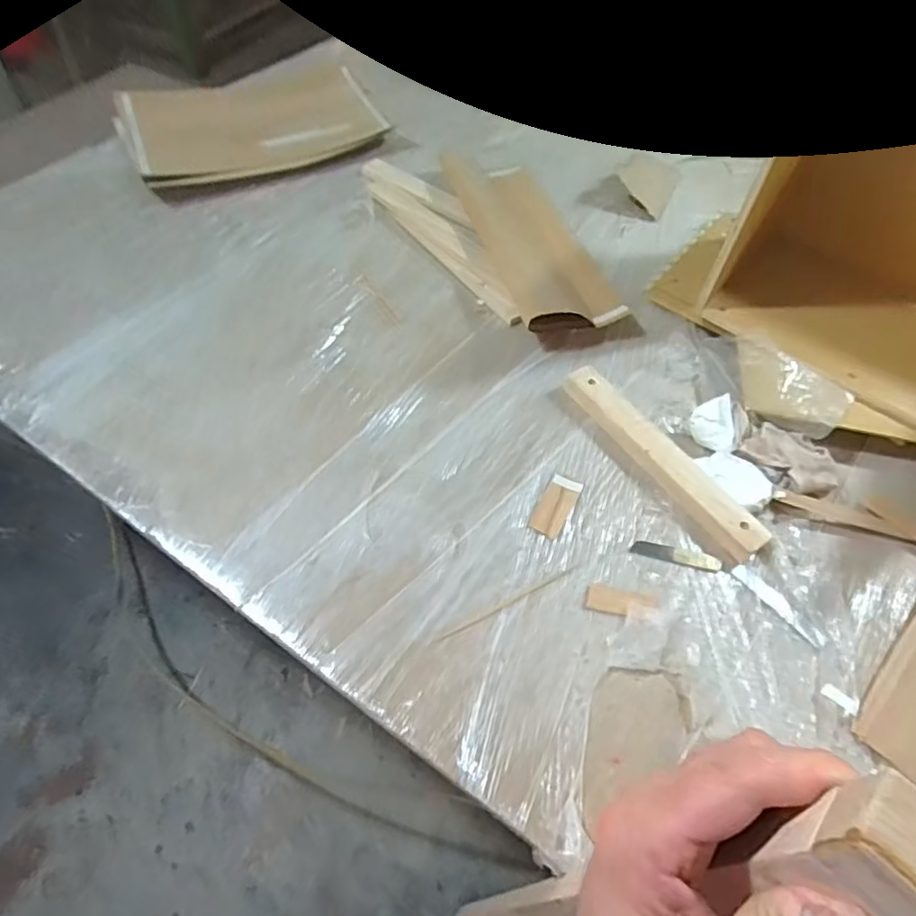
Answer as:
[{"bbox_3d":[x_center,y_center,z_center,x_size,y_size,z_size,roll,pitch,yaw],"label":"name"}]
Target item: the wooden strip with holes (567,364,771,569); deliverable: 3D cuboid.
[{"bbox_3d":[0.232,0.000,0.705,0.047,0.027,0.286,-28,60,-22],"label":"wooden strip with holes"}]

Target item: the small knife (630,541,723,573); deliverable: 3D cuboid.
[{"bbox_3d":[0.230,0.102,0.636,0.091,0.004,0.020,14,54,7],"label":"small knife"}]

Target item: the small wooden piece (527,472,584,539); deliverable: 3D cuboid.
[{"bbox_3d":[0.107,0.052,0.662,0.035,0.005,0.080,25,56,14],"label":"small wooden piece"}]

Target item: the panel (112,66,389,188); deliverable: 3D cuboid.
[{"bbox_3d":[-0.339,-0.584,1.020,0.451,0.072,0.247,-31,62,-23],"label":"panel"}]

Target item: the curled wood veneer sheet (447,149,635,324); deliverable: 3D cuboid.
[{"bbox_3d":[0.105,-0.346,0.918,0.169,0.043,0.431,-11,55,-11],"label":"curled wood veneer sheet"}]

